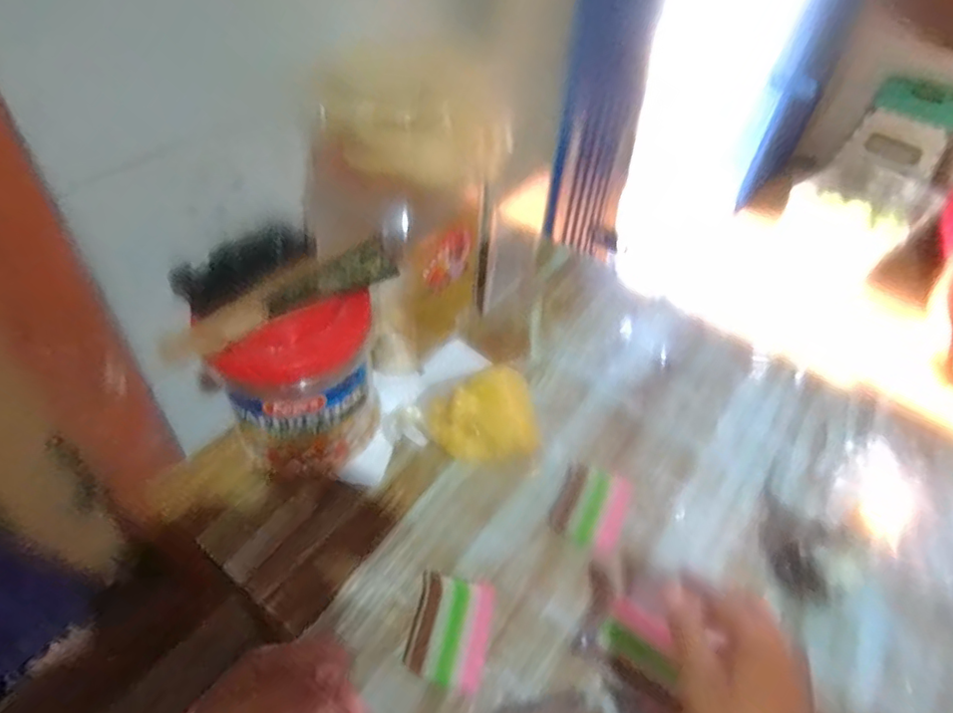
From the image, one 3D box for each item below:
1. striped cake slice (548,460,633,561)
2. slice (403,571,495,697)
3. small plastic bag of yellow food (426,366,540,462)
[{"bbox_3d":[0.106,0.141,0.558,0.062,0.019,0.076,22,49,14],"label":"striped cake slice"},{"bbox_3d":[-0.020,0.218,0.473,0.059,0.024,0.080,12,48,6],"label":"slice"},{"bbox_3d":[0.007,0.063,0.601,0.105,0.060,0.073,-7,49,-12],"label":"small plastic bag of yellow food"}]

